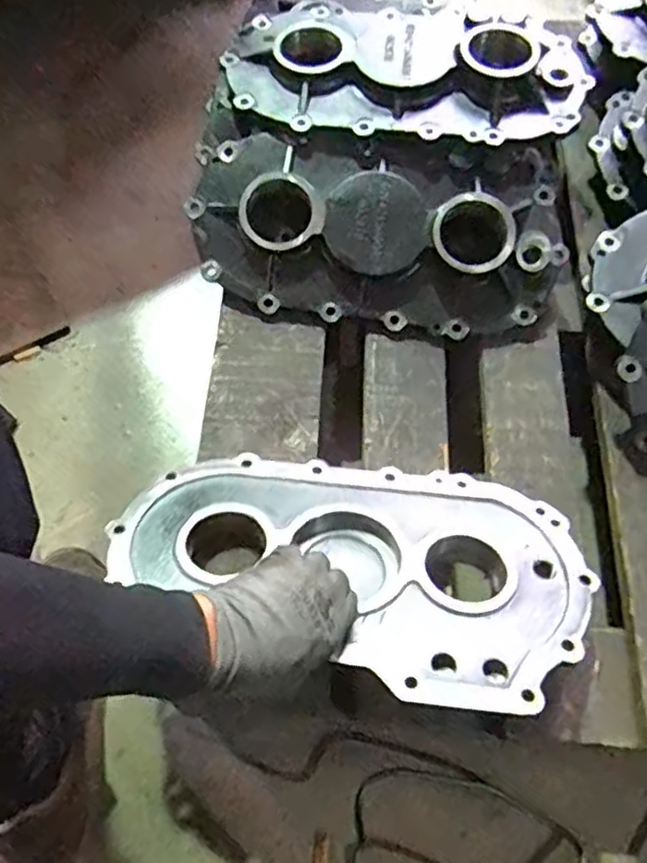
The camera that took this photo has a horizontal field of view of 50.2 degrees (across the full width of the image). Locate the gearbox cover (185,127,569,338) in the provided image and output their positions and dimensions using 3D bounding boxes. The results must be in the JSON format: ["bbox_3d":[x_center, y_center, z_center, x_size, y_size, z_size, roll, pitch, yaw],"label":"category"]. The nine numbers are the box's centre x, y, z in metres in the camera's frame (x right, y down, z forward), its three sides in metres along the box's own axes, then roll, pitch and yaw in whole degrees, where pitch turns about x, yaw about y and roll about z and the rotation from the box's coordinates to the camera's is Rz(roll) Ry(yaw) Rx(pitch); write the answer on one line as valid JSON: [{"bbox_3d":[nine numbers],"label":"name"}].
[{"bbox_3d":[0.055,-0.231,0.785,0.422,0.076,0.226,8,89,3],"label":"gearbox cover"}]

